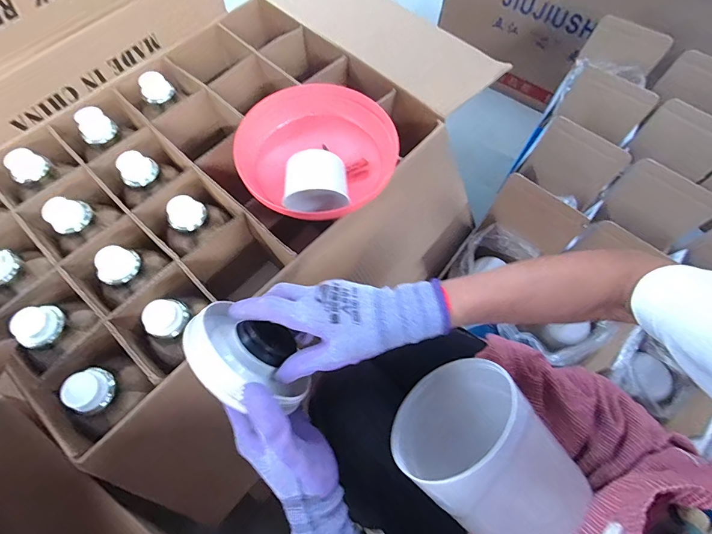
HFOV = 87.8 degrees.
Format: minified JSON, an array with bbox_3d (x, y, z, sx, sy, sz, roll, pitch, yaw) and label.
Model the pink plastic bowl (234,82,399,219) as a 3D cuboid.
[{"bbox_3d":[-0.056,-0.162,0.549,0.224,0.071,0.214,0,66,0],"label":"pink plastic bowl"}]

